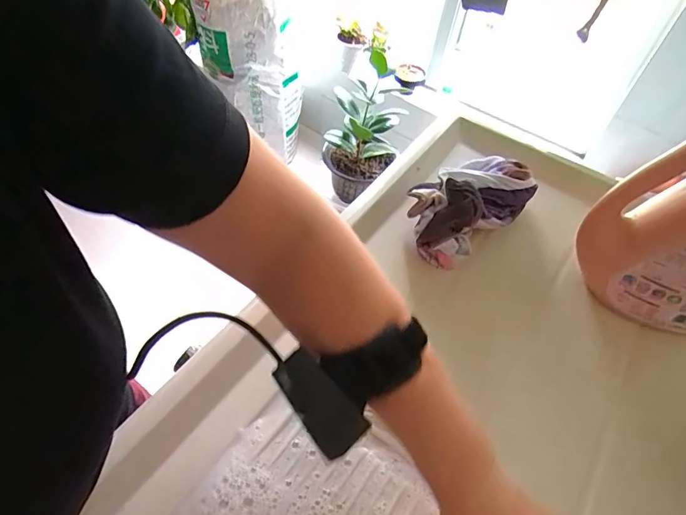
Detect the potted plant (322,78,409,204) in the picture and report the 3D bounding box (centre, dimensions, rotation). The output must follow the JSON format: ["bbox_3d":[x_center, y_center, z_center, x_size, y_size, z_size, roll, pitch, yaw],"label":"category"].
[{"bbox_3d":[0.057,-0.408,1.624,0.249,0.418,0.202,5,52,-2],"label":"potted plant"}]

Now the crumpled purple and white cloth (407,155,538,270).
[{"bbox_3d":[0.148,-0.069,0.518,0.171,0.067,0.088,-33,62,-27],"label":"crumpled purple and white cloth"}]

